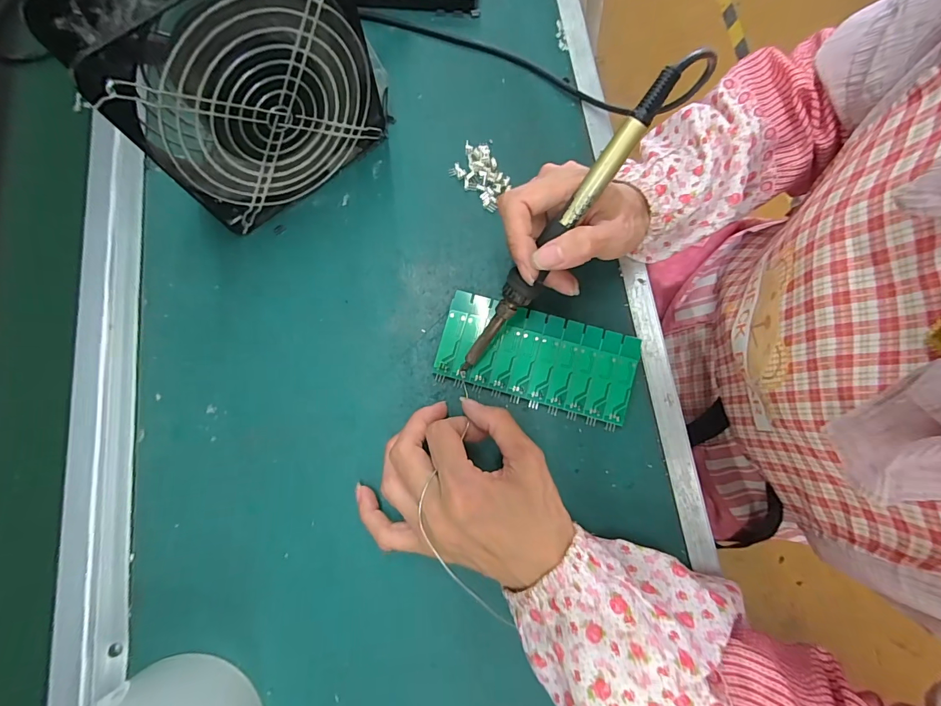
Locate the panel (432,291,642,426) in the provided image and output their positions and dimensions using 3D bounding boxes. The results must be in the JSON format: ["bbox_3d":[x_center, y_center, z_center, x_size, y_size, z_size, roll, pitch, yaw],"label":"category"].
[{"bbox_3d":[0.048,0.003,0.300,0.138,0.013,0.061,15,77,3],"label":"panel"}]

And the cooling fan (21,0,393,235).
[{"bbox_3d":[-0.136,-0.174,0.264,0.158,0.149,0.058,-39,80,-9],"label":"cooling fan"}]

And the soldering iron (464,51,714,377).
[{"bbox_3d":[0.053,-0.067,0.244,0.022,0.015,0.213,39,116,8],"label":"soldering iron"}]

